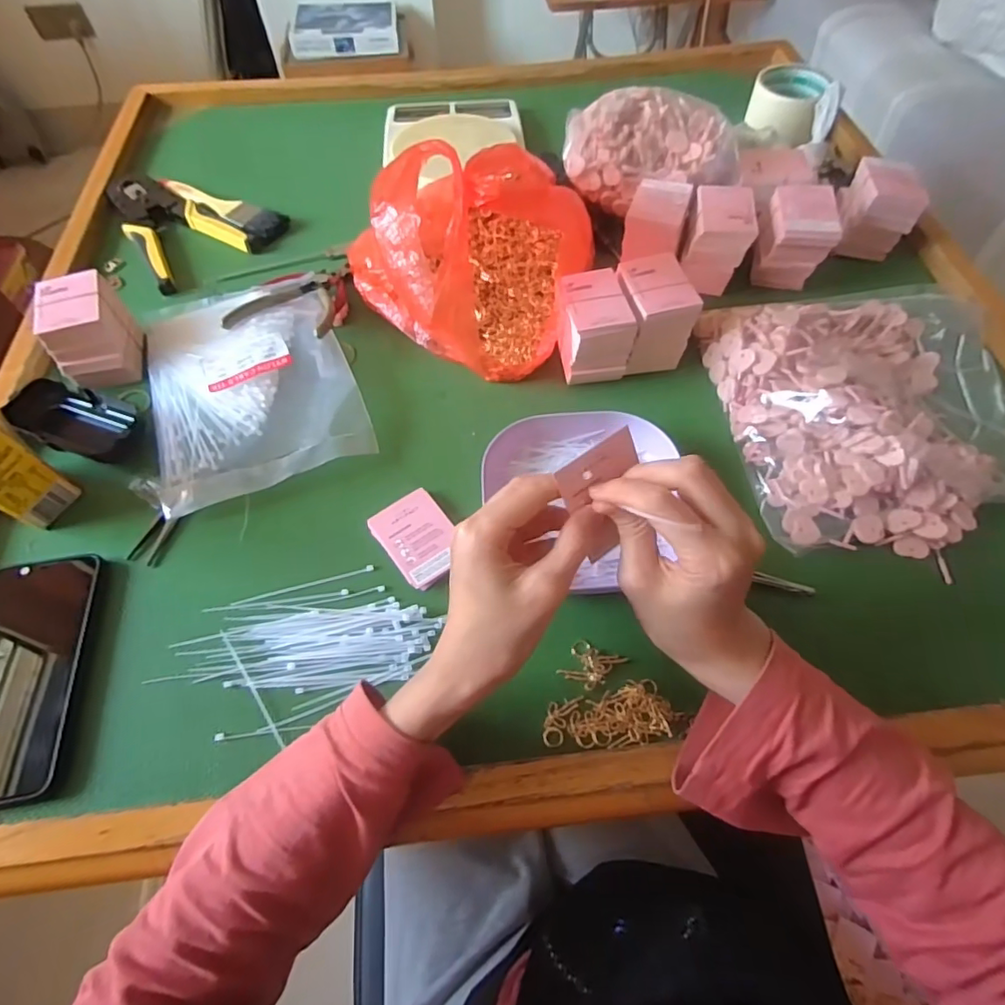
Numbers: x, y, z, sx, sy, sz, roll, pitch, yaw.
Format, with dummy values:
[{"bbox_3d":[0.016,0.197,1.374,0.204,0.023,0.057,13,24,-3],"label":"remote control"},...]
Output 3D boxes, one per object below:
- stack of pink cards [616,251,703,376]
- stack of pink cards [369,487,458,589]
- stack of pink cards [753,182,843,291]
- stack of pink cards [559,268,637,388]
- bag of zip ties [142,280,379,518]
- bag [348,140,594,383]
[{"bbox_3d":[0.127,-0.162,0.482,0.054,0.063,0.075,-9,60,-4],"label":"stack of pink cards"},{"bbox_3d":[-0.060,0.026,0.413,0.051,0.007,0.070,-35,65,-17],"label":"stack of pink cards"},{"bbox_3d":[0.270,-0.247,0.521,0.054,0.064,0.066,8,61,6],"label":"stack of pink cards"},{"bbox_3d":[0.075,-0.146,0.473,0.054,0.064,0.064,-12,61,-5],"label":"stack of pink cards"},{"bbox_3d":[-0.217,-0.109,0.482,0.164,0.021,0.230,-20,62,-10],"label":"bag of zip ties"},{"bbox_3d":[-0.041,-0.225,0.460,0.179,0.149,0.191,-13,61,-6],"label":"bag"}]

